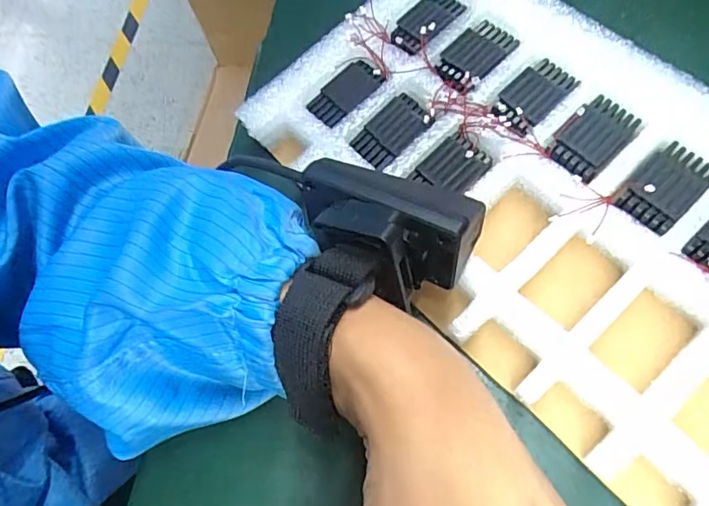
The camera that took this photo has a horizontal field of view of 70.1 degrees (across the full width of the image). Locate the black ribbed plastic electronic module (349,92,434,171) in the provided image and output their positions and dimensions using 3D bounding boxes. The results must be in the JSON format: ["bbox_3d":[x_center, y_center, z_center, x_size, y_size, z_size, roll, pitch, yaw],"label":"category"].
[{"bbox_3d":[0.019,-0.058,0.240,0.037,0.011,0.025,-39,70,-9],"label":"black ribbed plastic electronic module"}]

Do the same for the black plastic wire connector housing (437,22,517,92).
[{"bbox_3d":[0.058,-0.097,0.245,0.026,0.004,0.042,39,77,18],"label":"black plastic wire connector housing"}]

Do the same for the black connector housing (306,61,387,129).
[{"bbox_3d":[-0.004,-0.079,0.252,0.037,0.010,0.022,-38,70,-9],"label":"black connector housing"}]

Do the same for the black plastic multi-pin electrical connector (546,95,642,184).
[{"bbox_3d":[0.105,-0.051,0.222,0.041,0.004,0.027,-42,73,-13],"label":"black plastic multi-pin electrical connector"}]

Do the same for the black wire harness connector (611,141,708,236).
[{"bbox_3d":[0.129,-0.027,0.210,0.024,0.004,0.041,42,76,16],"label":"black wire harness connector"}]

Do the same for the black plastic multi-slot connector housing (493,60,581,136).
[{"bbox_3d":[0.082,-0.073,0.233,0.042,0.004,0.022,-42,73,-13],"label":"black plastic multi-slot connector housing"}]

